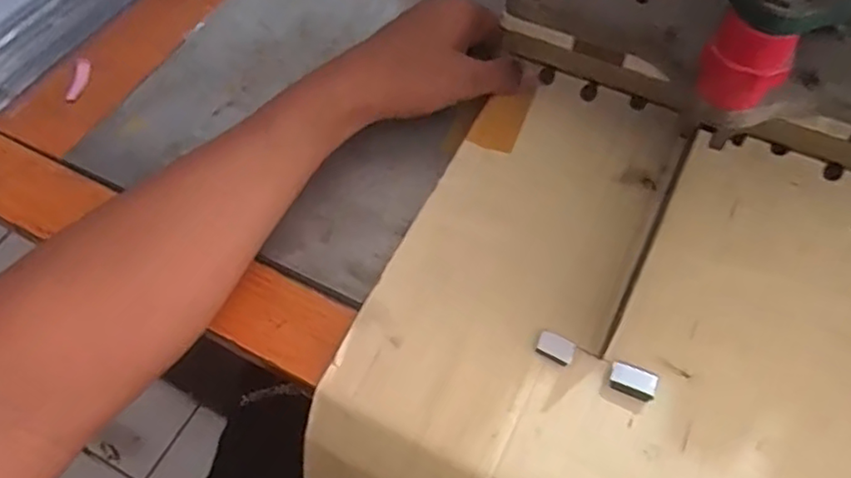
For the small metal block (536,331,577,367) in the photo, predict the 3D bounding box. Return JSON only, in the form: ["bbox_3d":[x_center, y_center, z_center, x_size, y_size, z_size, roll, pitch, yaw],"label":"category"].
[{"bbox_3d":[0.071,0.059,0.346,0.020,0.005,0.013,27,63,18],"label":"small metal block"}]

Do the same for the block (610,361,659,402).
[{"bbox_3d":[0.109,0.074,0.335,0.023,0.009,0.016,22,61,15],"label":"block"}]

